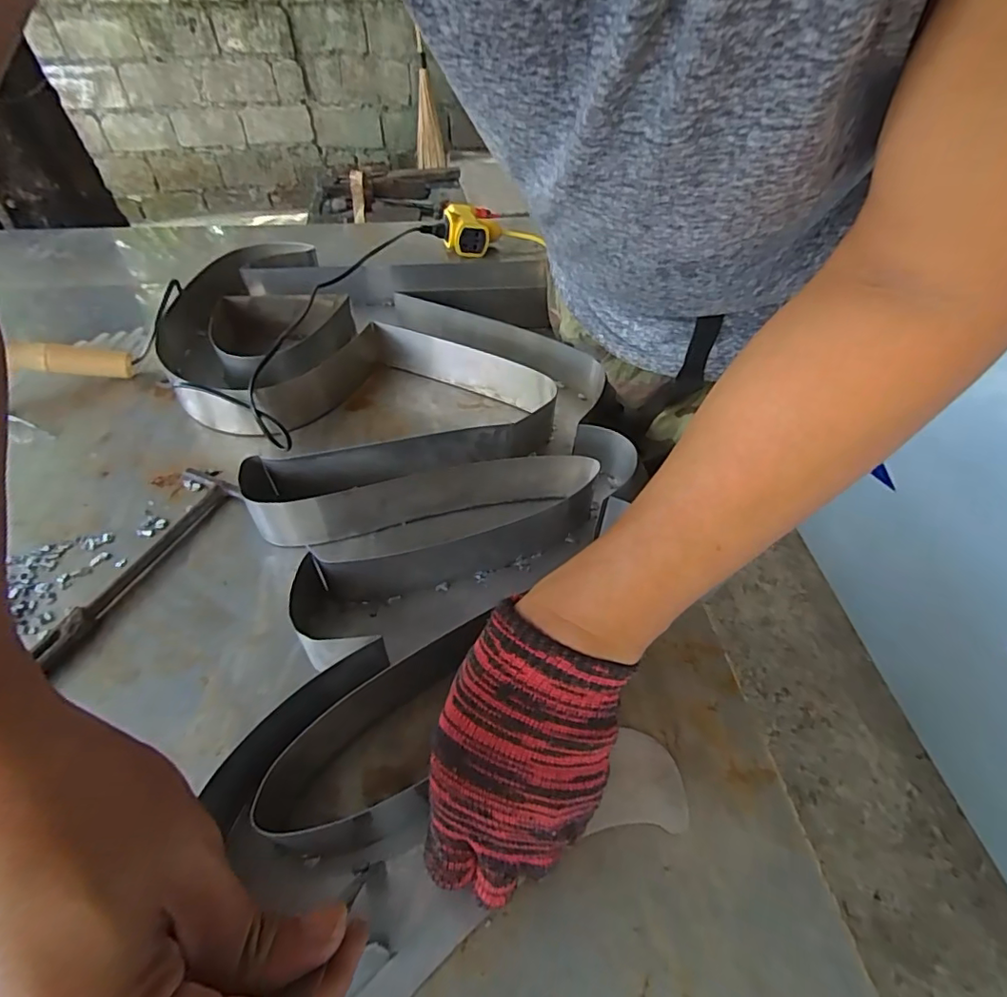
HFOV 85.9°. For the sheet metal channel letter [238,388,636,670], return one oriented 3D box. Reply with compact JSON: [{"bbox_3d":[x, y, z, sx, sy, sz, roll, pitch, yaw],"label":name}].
[{"bbox_3d":[-0.041,-0.003,0.436,0.288,0.050,0.188,-24,52,-21],"label":"sheet metal channel letter"}]

